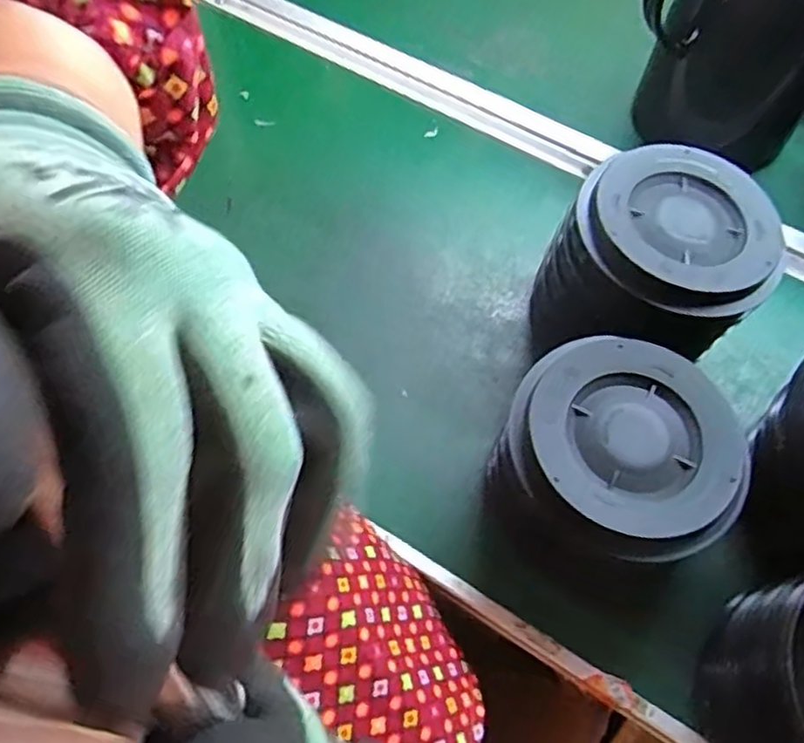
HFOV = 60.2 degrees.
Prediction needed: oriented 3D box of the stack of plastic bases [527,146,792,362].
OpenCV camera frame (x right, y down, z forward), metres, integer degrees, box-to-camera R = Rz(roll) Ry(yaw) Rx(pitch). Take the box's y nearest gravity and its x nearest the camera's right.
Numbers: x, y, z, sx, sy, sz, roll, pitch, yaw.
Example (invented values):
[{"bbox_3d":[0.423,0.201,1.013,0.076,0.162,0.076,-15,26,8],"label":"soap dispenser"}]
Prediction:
[{"bbox_3d":[0.154,-0.059,0.442,0.124,0.108,0.123,25,62,12],"label":"stack of plastic bases"}]

